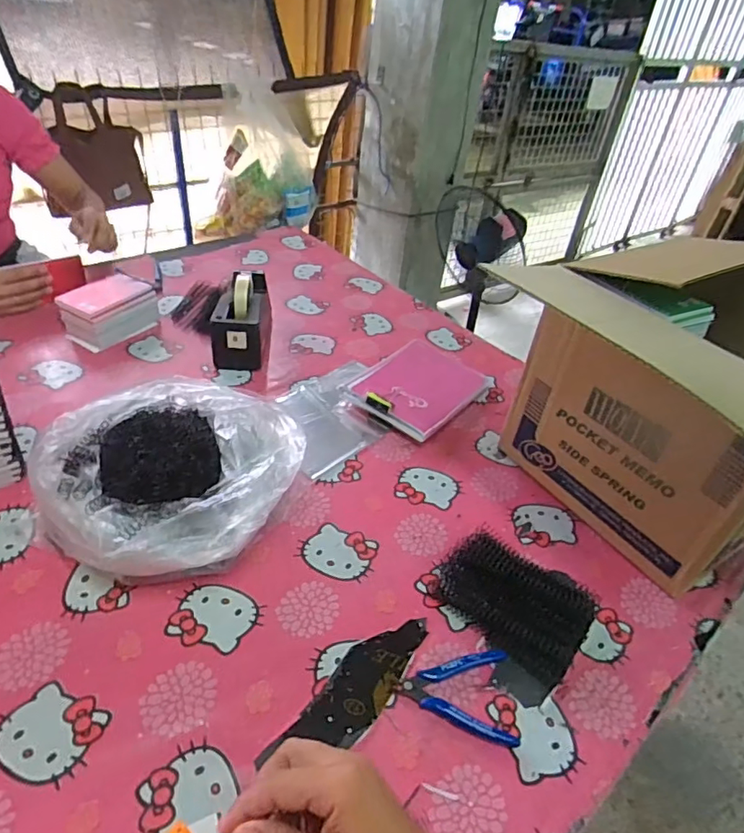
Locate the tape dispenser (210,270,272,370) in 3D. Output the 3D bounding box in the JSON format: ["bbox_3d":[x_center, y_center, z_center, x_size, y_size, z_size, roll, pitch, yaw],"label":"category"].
[{"bbox_3d":[-0.222,-0.178,0.929,0.080,0.118,0.203,3,39,-5],"label":"tape dispenser"}]

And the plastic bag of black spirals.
[{"bbox_3d":[-0.231,0.077,0.621,0.288,0.119,0.234,10,40,2],"label":"plastic bag of black spirals"}]

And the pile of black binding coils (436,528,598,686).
[{"bbox_3d":[0.155,0.197,0.599,0.160,0.034,0.115,32,45,28],"label":"pile of black binding coils"}]

